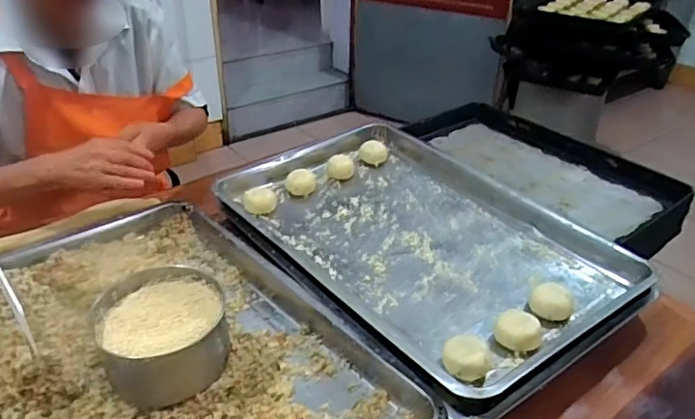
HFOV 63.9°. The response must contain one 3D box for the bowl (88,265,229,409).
[{"bbox_3d":[-0.204,0.144,0.628,0.132,0.096,0.131,1,34,-1],"label":"bowl"}]

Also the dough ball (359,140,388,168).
[{"bbox_3d":[0.050,-0.109,1.079,0.052,0.033,0.046,2,34,0],"label":"dough ball"}]

